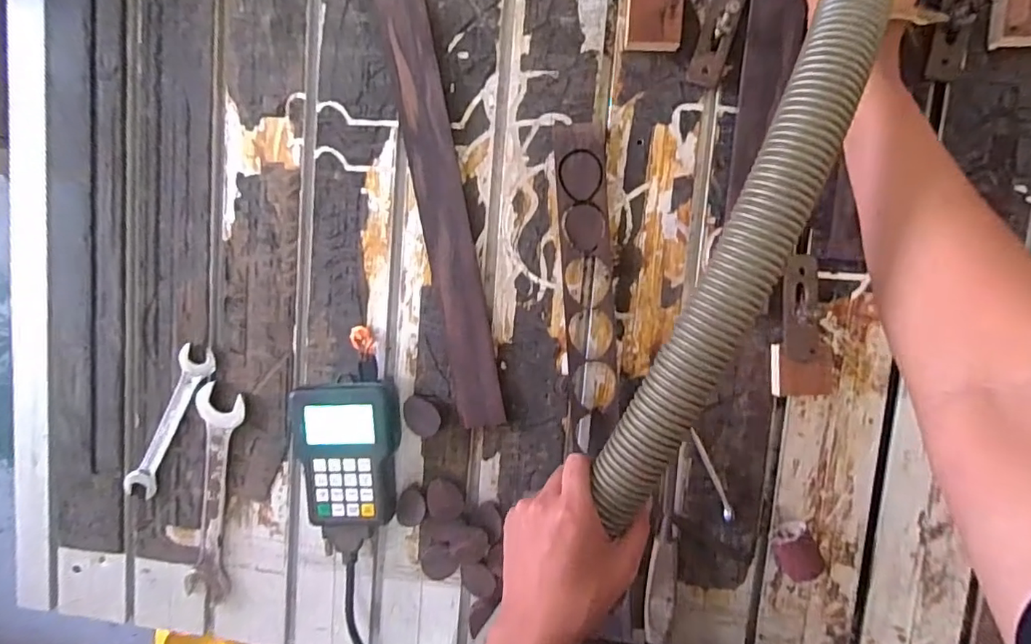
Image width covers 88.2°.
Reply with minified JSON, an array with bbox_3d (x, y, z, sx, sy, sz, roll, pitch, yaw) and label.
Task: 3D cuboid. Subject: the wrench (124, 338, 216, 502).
[{"bbox_3d":[-0.390,0.114,0.597,0.036,0.006,0.188,27,98,4],"label":"wrench"}]

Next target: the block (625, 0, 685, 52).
[{"bbox_3d":[0.128,-0.280,0.493,0.051,0.020,0.053,2,96,6],"label":"block"}]

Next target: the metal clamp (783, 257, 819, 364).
[{"bbox_3d":[0.269,-0.014,0.499,0.028,0.013,0.101,4,82,6],"label":"metal clamp"}]

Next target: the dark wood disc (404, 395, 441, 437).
[{"bbox_3d":[-0.095,0.096,0.552,0.036,0.022,0.044,-44,89,9],"label":"dark wood disc"}]

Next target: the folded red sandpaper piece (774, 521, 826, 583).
[{"bbox_3d":[0.278,0.228,0.523,0.041,0.027,0.053,-32,91,9],"label":"folded red sandpaper piece"}]

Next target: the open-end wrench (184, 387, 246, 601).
[{"bbox_3d":[-0.343,0.199,0.599,0.054,0.010,0.250,11,97,6],"label":"open-end wrench"}]

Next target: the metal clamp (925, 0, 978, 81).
[{"bbox_3d":[0.388,-0.267,0.465,0.031,0.020,0.102,10,97,6],"label":"metal clamp"}]

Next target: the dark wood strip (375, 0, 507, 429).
[{"bbox_3d":[-0.074,-0.118,0.537,0.048,0.015,0.454,-11,94,8],"label":"dark wood strip"}]

